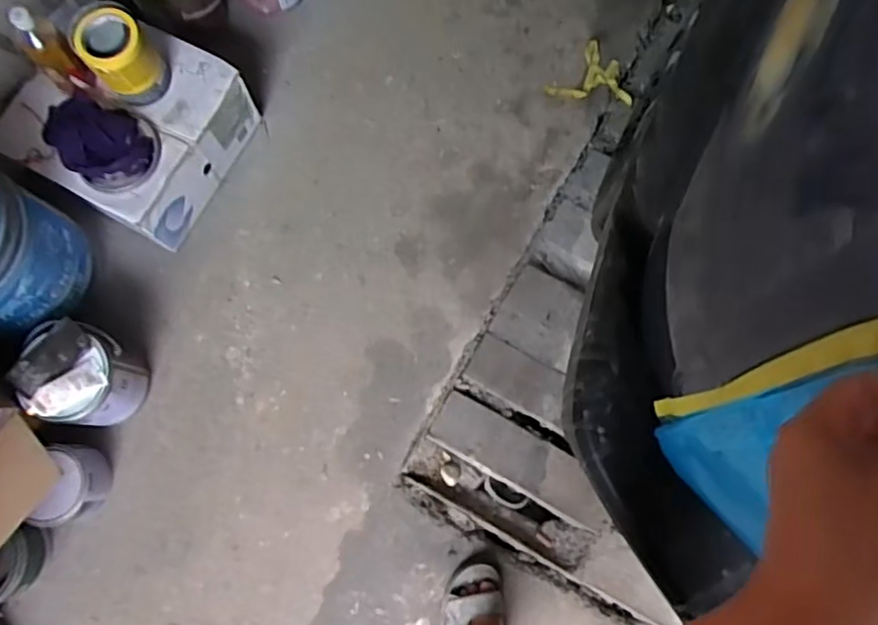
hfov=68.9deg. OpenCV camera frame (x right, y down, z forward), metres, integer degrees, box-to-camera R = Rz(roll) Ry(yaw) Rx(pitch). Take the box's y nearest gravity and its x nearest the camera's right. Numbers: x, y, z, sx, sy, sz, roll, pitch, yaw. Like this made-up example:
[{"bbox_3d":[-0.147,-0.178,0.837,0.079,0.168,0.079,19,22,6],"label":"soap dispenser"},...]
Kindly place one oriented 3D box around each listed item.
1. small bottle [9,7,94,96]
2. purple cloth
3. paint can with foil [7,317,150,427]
[{"bbox_3d":[-0.632,-0.423,1.044,0.059,0.149,0.061,0,77,-1],"label":"small bottle"},{"bbox_3d":[-0.584,-0.303,1.084,0.129,0.040,0.183,-41,80,-8],"label":"purple cloth"},{"bbox_3d":[-0.579,0.104,1.040,0.132,0.184,0.157,3,77,2],"label":"paint can with foil"}]

